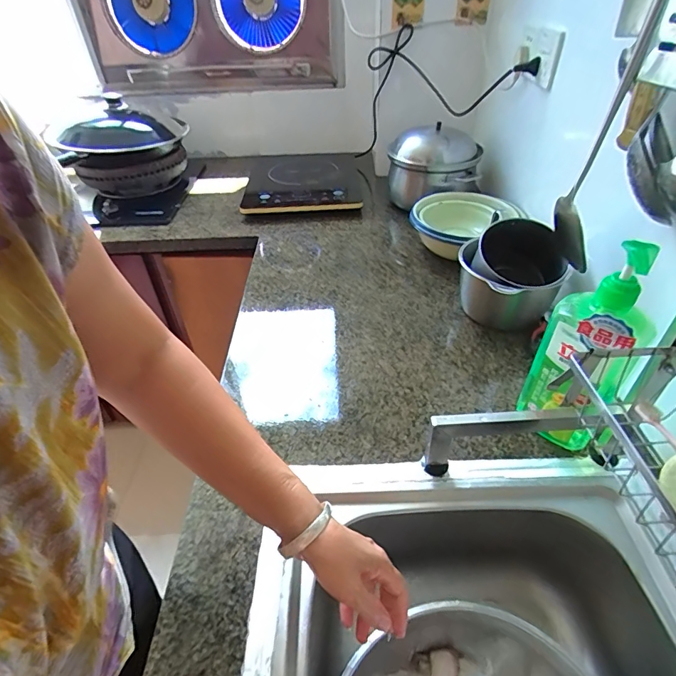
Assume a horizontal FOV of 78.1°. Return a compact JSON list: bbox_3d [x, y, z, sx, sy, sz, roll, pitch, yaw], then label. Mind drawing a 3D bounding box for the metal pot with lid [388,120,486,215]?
[{"bbox_3d":[0.244,-0.403,1.032,0.206,0.171,0.189,-2,42,1],"label":"metal pot with lid"}]

